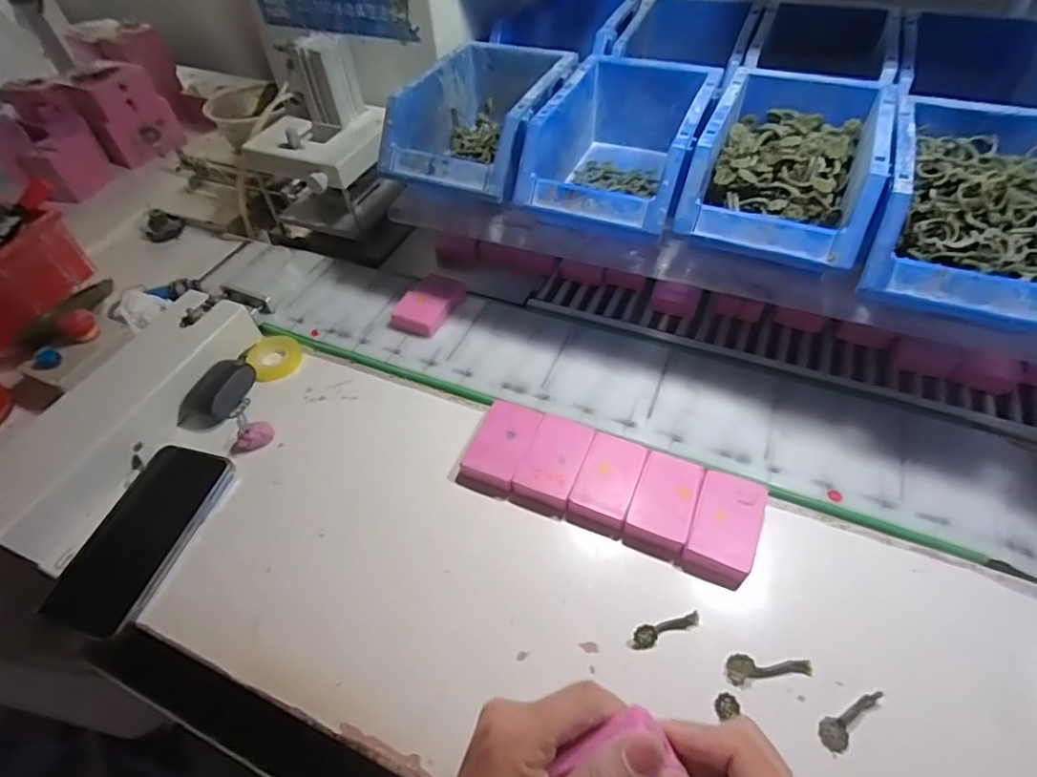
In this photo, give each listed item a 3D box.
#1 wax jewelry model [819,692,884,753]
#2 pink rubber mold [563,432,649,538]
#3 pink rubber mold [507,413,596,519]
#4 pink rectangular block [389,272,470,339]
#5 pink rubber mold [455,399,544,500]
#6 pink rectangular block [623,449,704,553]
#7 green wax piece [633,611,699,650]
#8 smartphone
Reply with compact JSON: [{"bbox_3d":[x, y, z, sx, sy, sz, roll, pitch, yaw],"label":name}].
[{"bbox_3d":[0.196,0.194,0.318,0.045,0.008,0.015,-31,55,-19],"label":"wax jewelry model"},{"bbox_3d":[0.068,0.072,0.413,0.043,0.016,0.073,17,54,17],"label":"pink rubber mold"},{"bbox_3d":[0.028,0.059,0.425,0.045,0.014,0.078,18,55,18],"label":"pink rubber mold"},{"bbox_3d":[-0.088,-0.088,0.540,0.047,0.023,0.081,17,54,17],"label":"pink rectangular block"},{"bbox_3d":[-0.014,0.048,0.437,0.045,0.017,0.076,17,54,17],"label":"pink rubber mold"},{"bbox_3d":[0.109,0.083,0.400,0.042,0.015,0.068,17,54,18],"label":"pink rectangular block"},{"bbox_3d":[0.096,0.157,0.348,0.046,0.010,0.012,-14,51,-7],"label":"green wax piece"},{"bbox_3d":[-0.288,0.109,0.414,0.075,0.011,0.144,11,53,13],"label":"smartphone"}]

